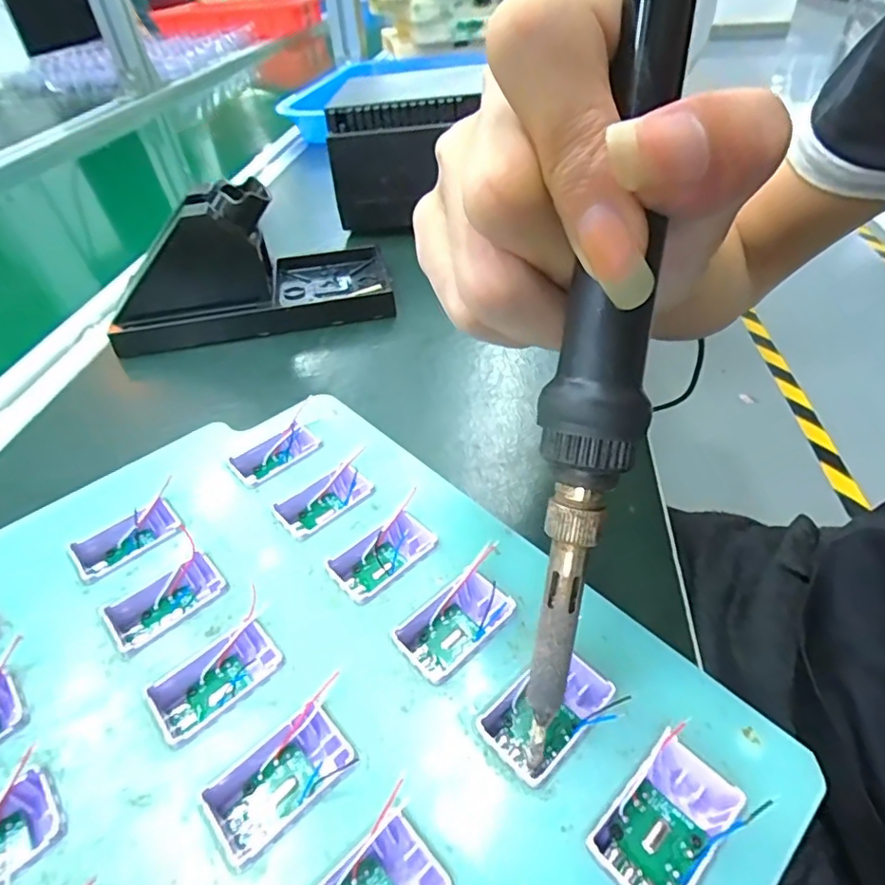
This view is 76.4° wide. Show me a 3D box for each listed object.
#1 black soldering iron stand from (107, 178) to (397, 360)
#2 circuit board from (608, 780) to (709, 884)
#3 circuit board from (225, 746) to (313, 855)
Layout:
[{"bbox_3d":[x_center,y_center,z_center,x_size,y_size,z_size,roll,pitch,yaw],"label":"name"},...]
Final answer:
[{"bbox_3d":[-0.113,-0.109,0.327,0.153,0.069,0.069,-11,43,-7],"label":"black soldering iron stand"},{"bbox_3d":[0.046,0.085,0.121,0.017,0.004,0.015,-32,49,-26],"label":"circuit board"},{"bbox_3d":[-0.041,0.082,0.131,0.021,0.004,0.013,-33,50,-27],"label":"circuit board"}]

